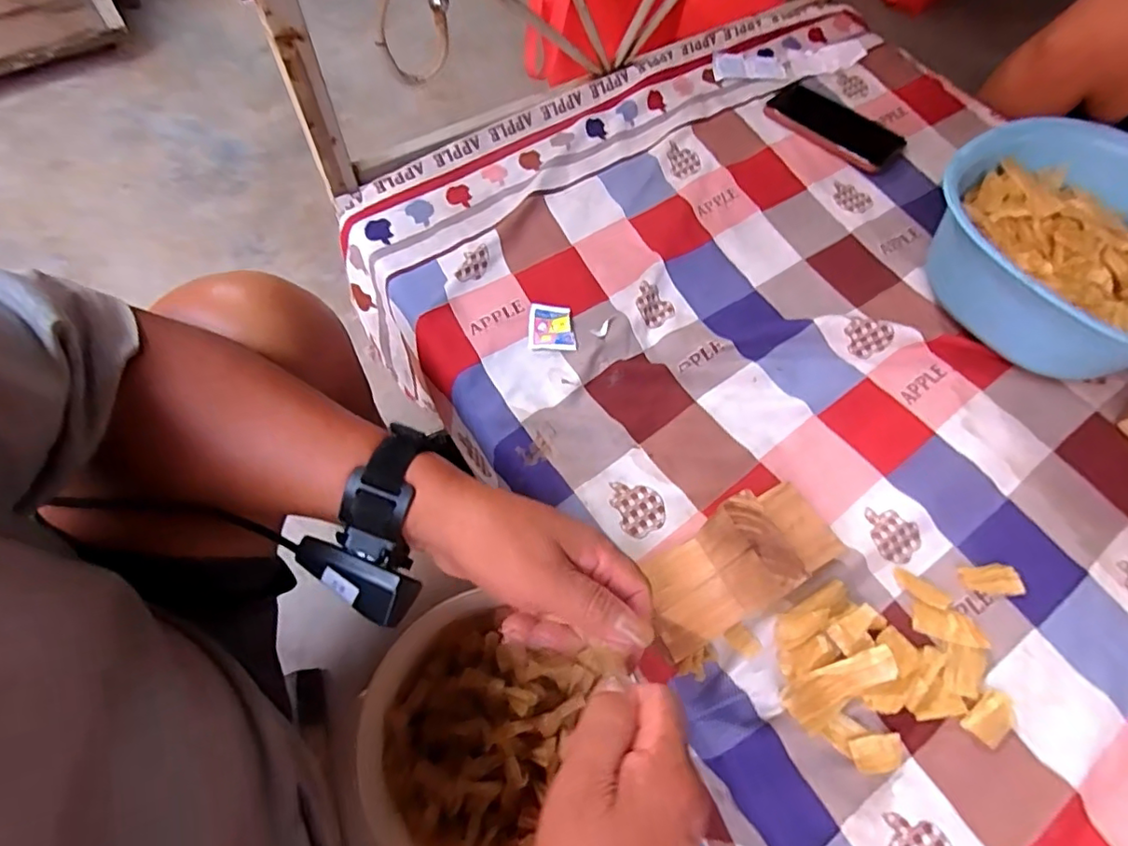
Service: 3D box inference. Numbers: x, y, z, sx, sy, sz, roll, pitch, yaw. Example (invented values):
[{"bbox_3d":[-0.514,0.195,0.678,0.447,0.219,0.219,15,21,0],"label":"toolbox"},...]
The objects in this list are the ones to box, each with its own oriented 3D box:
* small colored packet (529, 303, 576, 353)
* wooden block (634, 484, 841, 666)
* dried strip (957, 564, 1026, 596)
[{"bbox_3d":[-0.012,-0.093,0.555,0.043,0.009,0.047,-1,62,-2],"label":"small colored packet"},{"bbox_3d":[0.132,0.096,0.413,0.157,0.095,0.068,-26,66,-15],"label":"wooden block"},{"bbox_3d":[0.340,0.126,0.459,0.048,0.006,0.022,0,62,-2],"label":"dried strip"}]

